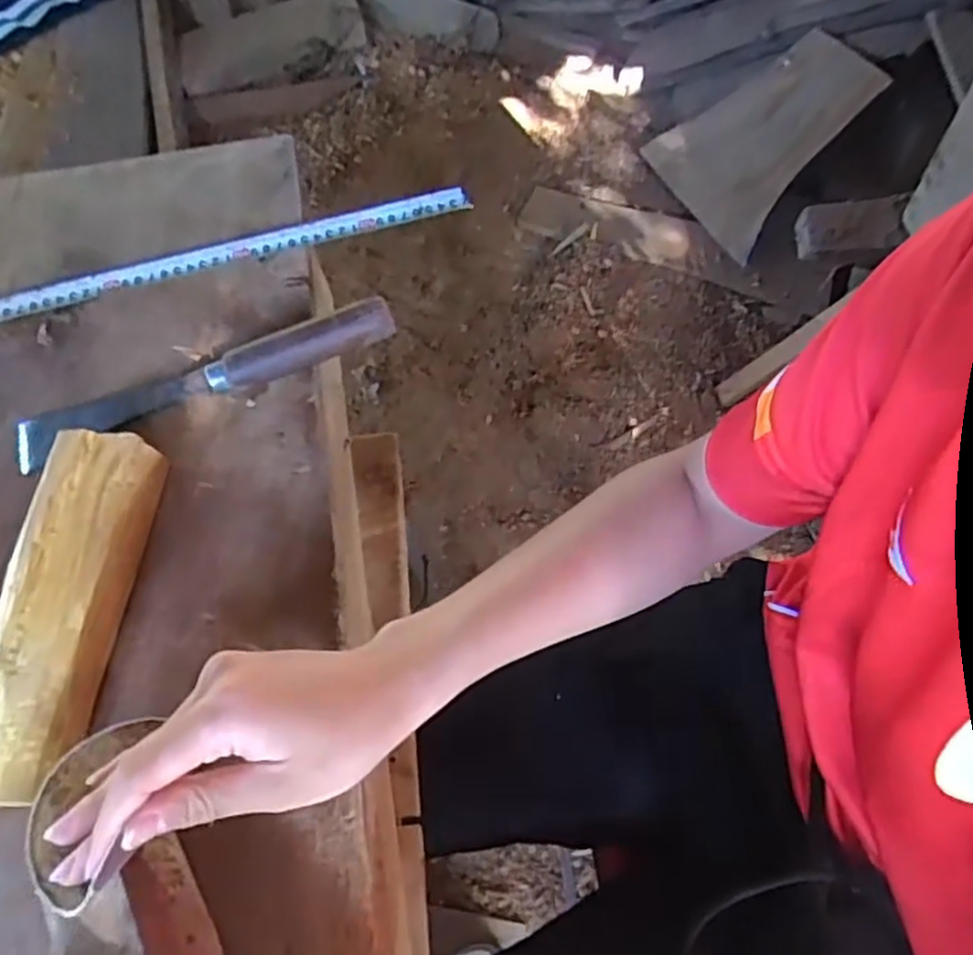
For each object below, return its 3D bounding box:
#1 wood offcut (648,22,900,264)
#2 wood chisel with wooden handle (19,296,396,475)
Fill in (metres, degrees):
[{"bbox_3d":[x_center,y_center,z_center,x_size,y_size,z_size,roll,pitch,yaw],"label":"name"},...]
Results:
[{"bbox_3d":[0.529,-0.700,1.492,0.342,0.057,0.406,45,109,24],"label":"wood offcut"},{"bbox_3d":[-0.192,-0.070,0.496,0.261,0.041,0.034,-19,62,-7],"label":"wood chisel with wooden handle"}]

